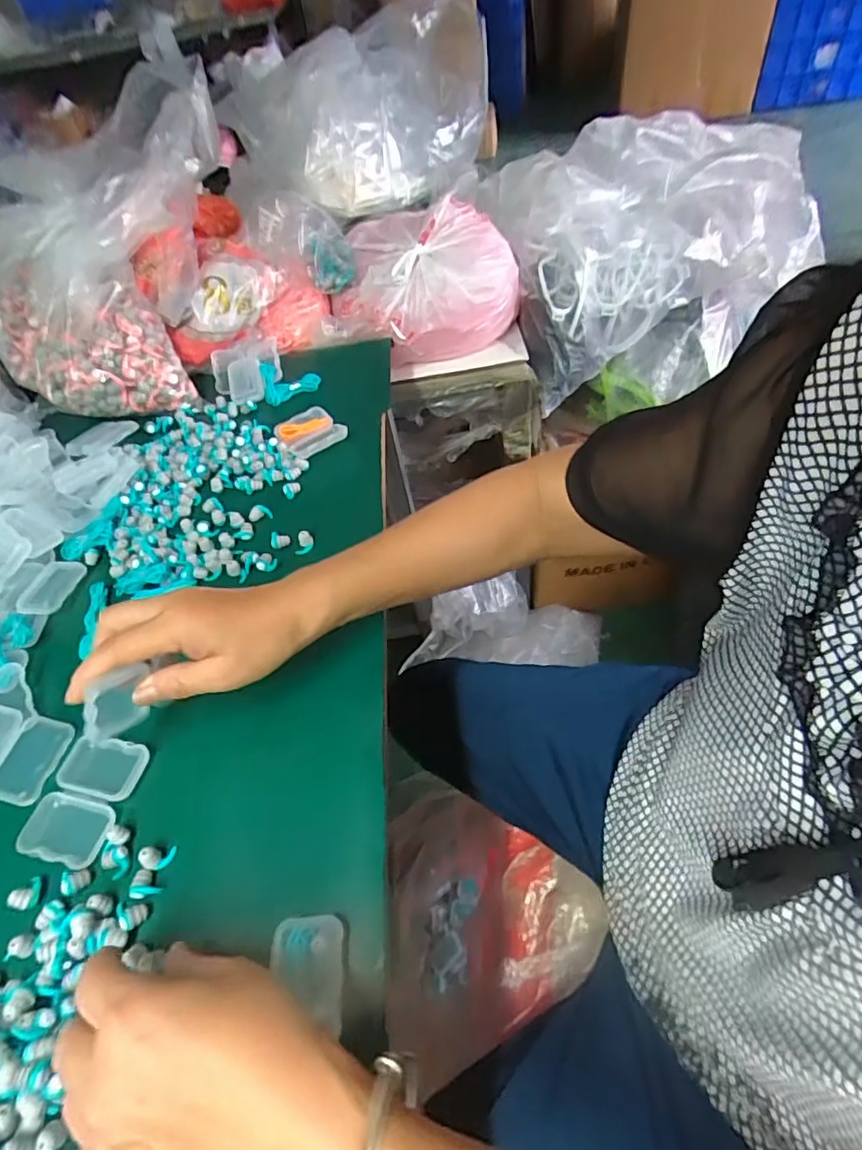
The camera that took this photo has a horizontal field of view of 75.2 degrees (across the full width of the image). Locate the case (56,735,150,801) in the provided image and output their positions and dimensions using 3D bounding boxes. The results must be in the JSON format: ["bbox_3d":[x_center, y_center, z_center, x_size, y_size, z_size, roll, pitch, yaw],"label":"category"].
[{"bbox_3d":[-0.218,0.126,0.370,0.054,0.008,0.036,4,53,12],"label":"case"}]

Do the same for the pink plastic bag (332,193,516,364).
[{"bbox_3d":[-0.006,-0.390,0.743,0.234,0.118,0.202,-3,52,7],"label":"pink plastic bag"}]

